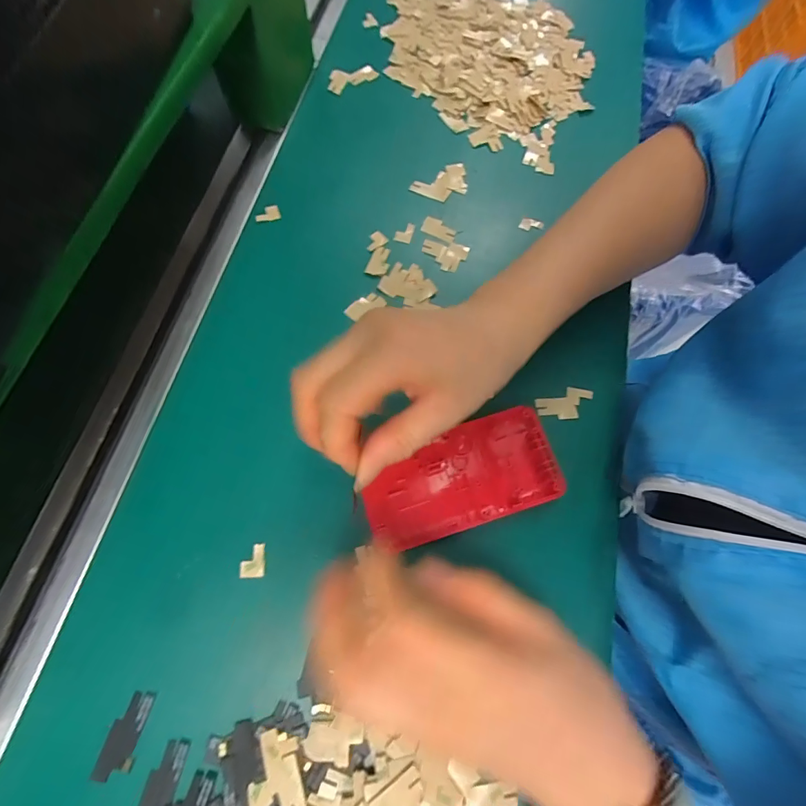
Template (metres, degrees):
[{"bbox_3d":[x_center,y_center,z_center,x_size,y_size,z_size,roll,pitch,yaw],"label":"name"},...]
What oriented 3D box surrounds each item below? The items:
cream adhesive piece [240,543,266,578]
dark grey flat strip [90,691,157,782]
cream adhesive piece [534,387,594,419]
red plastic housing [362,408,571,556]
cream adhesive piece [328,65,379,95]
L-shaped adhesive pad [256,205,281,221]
[{"bbox_3d":[-0.088,0.093,0.248,0.013,0.005,0.018,0,70,-2],"label":"cream adhesive piece"},{"bbox_3d":[-0.142,0.170,0.215,0.017,0.004,0.037,13,65,-7],"label":"dark grey flat strip"},{"bbox_3d":[0.114,0.001,0.291,0.041,0.004,0.020,-18,71,-8],"label":"cream adhesive piece"},{"bbox_3d":[0.037,0.048,0.263,0.121,0.009,0.061,-23,72,-9],"label":"red plastic housing"},{"bbox_3d":[-0.047,-0.301,0.388,0.048,0.009,0.019,-33,74,-12],"label":"cream adhesive piece"},{"bbox_3d":[-0.107,-0.149,0.332,0.020,0.004,0.013,-19,71,-8],"label":"L-shaped adhesive pad"}]

